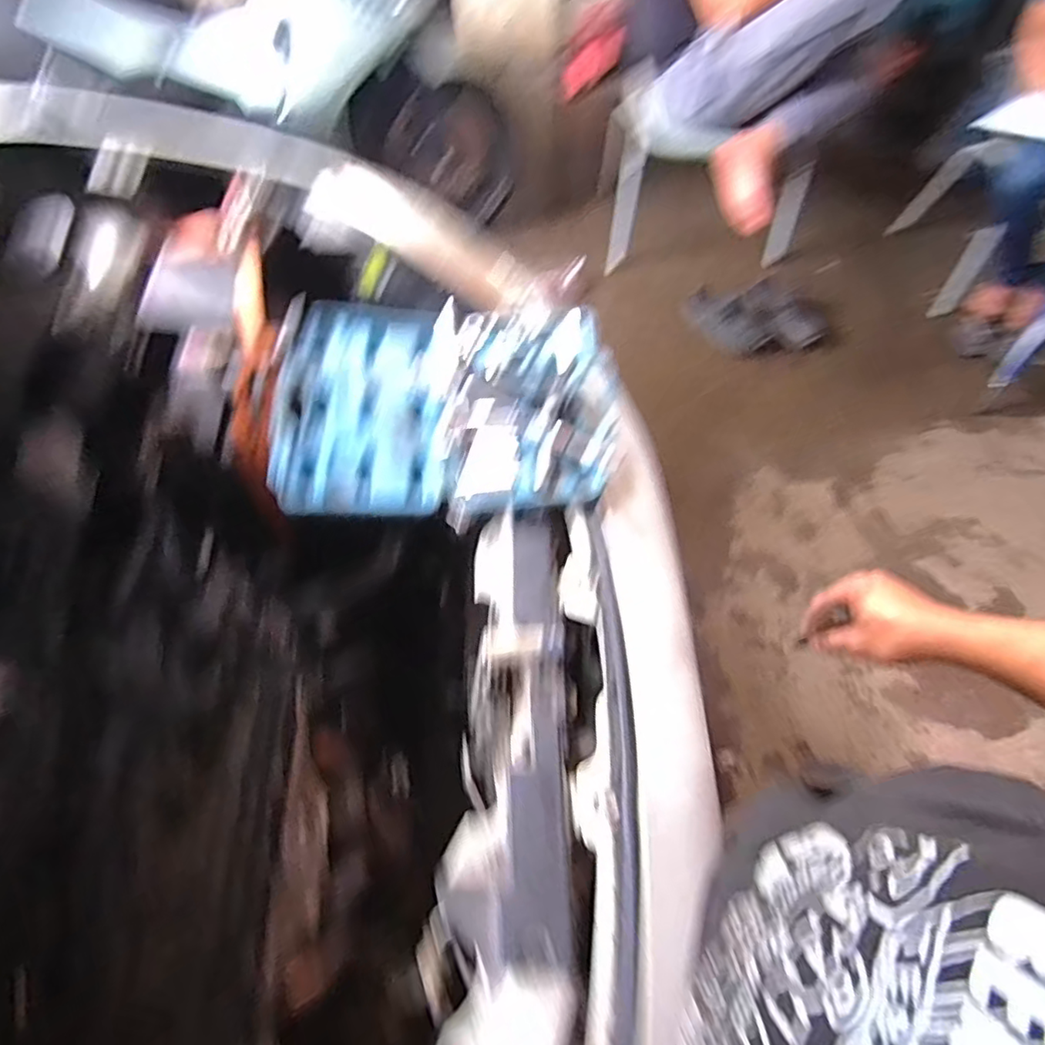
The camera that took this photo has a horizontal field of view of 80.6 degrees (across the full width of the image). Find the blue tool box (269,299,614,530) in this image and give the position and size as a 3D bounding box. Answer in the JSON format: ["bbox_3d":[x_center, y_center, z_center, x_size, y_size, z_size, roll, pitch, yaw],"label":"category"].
[{"bbox_3d":[-0.090,-0.139,0.742,0.390,0.062,0.252,-1,61,-2],"label":"blue tool box"}]

